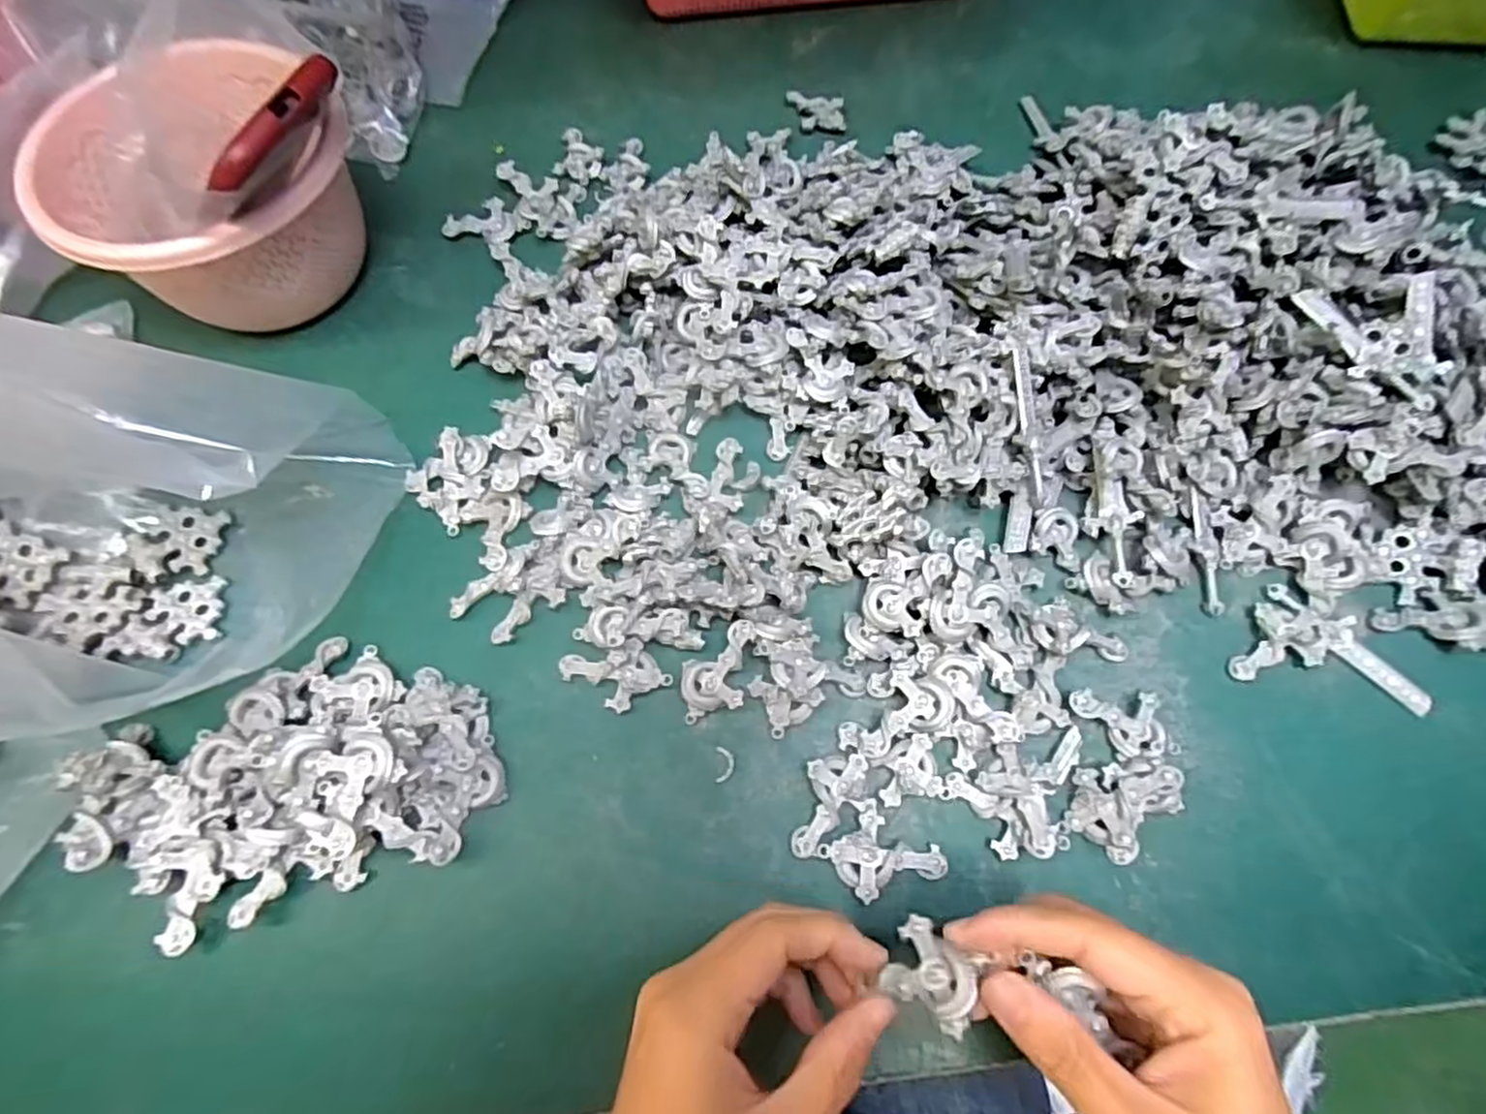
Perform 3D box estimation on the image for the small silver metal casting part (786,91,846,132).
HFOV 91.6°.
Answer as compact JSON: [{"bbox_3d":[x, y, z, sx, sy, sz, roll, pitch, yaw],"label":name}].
[{"bbox_3d":[0.049,-0.295,0.478,0.036,0.005,0.034,-1,67,0],"label":"small silver metal casting part"}]

